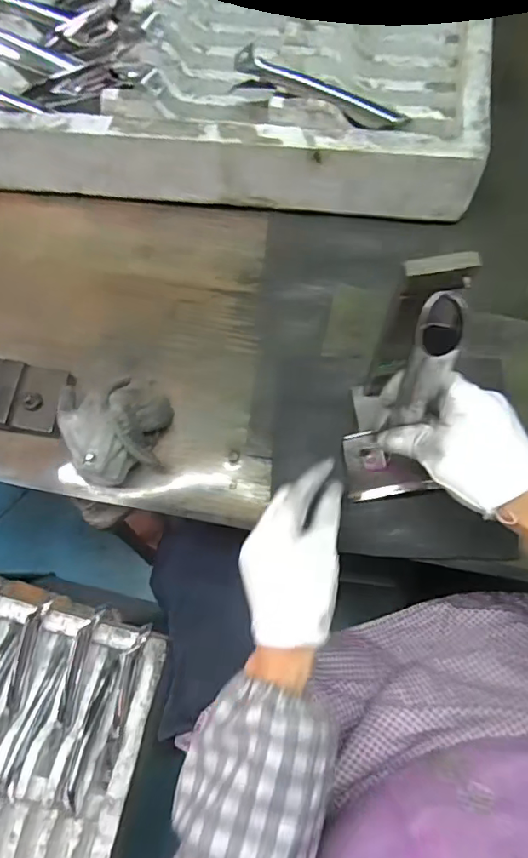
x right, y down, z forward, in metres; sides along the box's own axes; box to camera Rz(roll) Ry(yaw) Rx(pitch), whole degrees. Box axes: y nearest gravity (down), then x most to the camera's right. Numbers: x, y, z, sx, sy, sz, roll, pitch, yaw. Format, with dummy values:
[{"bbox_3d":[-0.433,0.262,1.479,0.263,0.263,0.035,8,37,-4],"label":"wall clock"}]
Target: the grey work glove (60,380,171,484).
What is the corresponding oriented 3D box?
[{"bbox_3d":[-0.127,-0.002,0.473,0.090,0.057,0.086,-28,73,-6],"label":"grey work glove"}]

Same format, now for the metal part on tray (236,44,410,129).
[{"bbox_3d":[0.056,-0.311,0.497,0.168,0.024,0.022,14,72,-14],"label":"metal part on tray"}]

